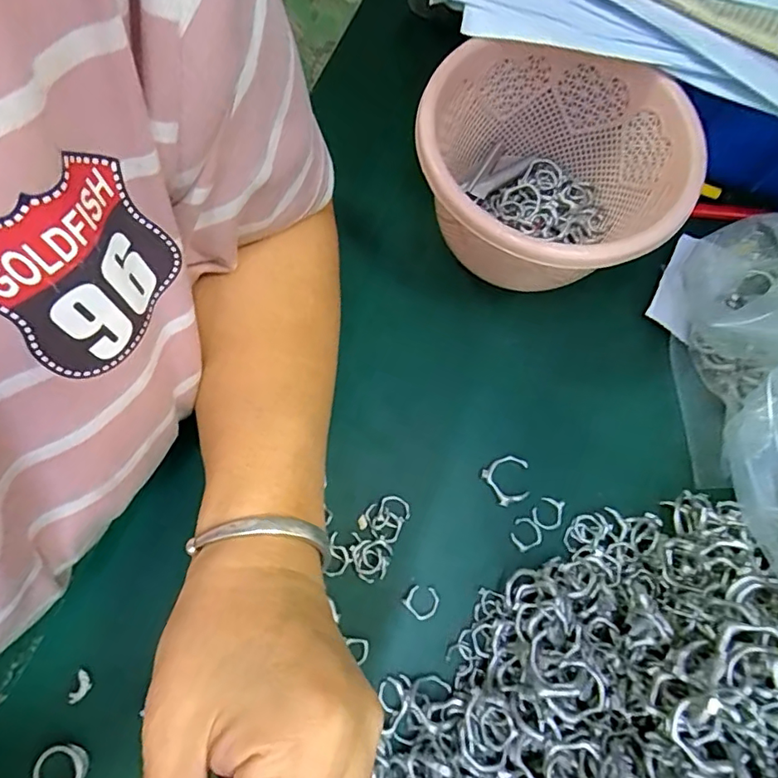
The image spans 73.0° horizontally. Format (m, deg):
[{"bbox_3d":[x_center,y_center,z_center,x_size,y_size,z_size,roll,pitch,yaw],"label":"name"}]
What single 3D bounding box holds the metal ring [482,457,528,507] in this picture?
[{"bbox_3d":[0.070,0.052,0.305,0.026,0.005,0.025,1,72,-4],"label":"metal ring"}]

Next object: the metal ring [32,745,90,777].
[{"bbox_3d":[-0.156,0.181,0.247,0.024,0.004,0.023,1,72,-4],"label":"metal ring"}]

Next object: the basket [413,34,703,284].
[{"bbox_3d":[0.088,-0.113,0.316,0.137,0.103,0.138,1,72,-4],"label":"basket"}]

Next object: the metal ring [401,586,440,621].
[{"bbox_3d":[0.018,0.114,0.282,0.017,0.004,0.017,1,72,-4],"label":"metal ring"}]

